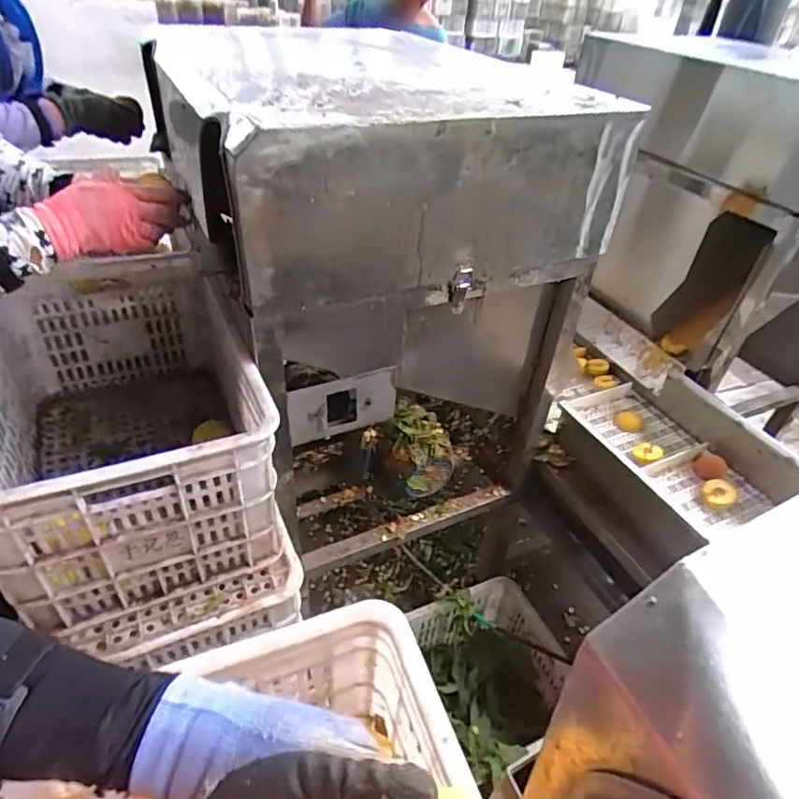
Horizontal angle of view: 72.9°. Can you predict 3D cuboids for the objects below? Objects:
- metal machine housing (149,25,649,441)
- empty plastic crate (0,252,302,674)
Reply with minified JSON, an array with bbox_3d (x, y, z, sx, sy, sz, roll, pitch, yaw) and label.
[{"bbox_3d":[-0.028,-0.291,0.991,0.623,0.523,0.525,-16,44,-24],"label":"metal machine housing"},{"bbox_3d":[-0.410,0.042,0.844,0.352,0.299,0.581,-15,44,-22],"label":"empty plastic crate"}]

